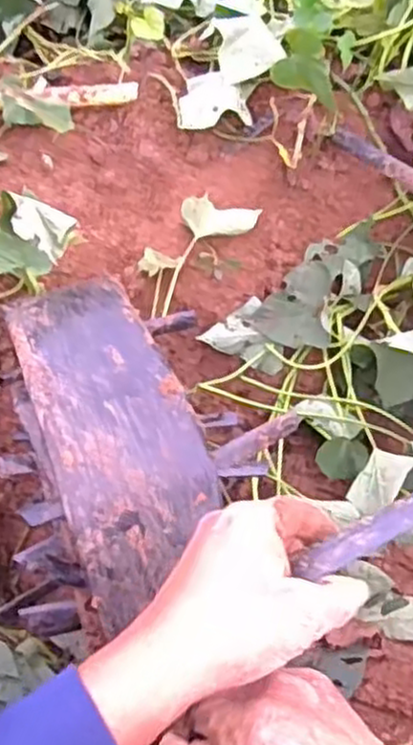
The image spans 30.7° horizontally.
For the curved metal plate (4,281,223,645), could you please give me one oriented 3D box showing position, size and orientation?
[{"bbox_3d":[-0.078,0.028,0.604,0.121,0.047,0.284,-15,58,-10],"label":"curved metal plate"}]

